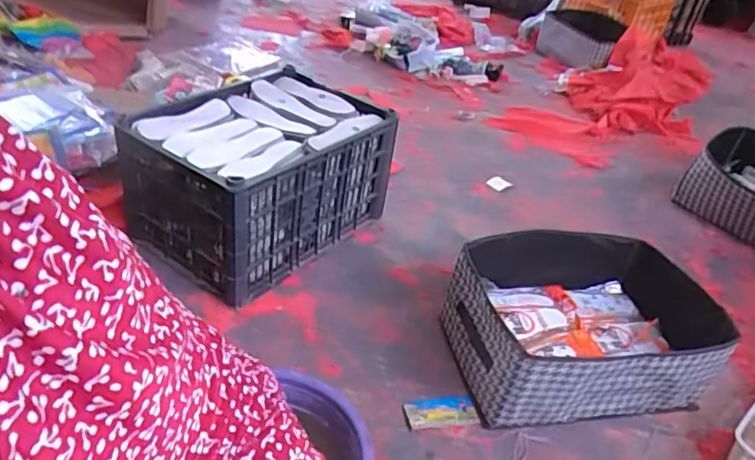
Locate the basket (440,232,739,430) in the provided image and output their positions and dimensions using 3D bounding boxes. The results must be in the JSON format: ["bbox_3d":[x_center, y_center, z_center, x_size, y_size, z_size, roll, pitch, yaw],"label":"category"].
[{"bbox_3d":[0.378,0.172,1.080,0.461,0.176,0.325,-4,35,-13],"label":"basket"}]

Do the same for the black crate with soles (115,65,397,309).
[{"bbox_3d":[-0.250,-0.113,1.305,0.408,0.283,0.487,24,39,26],"label":"black crate with soles"}]

